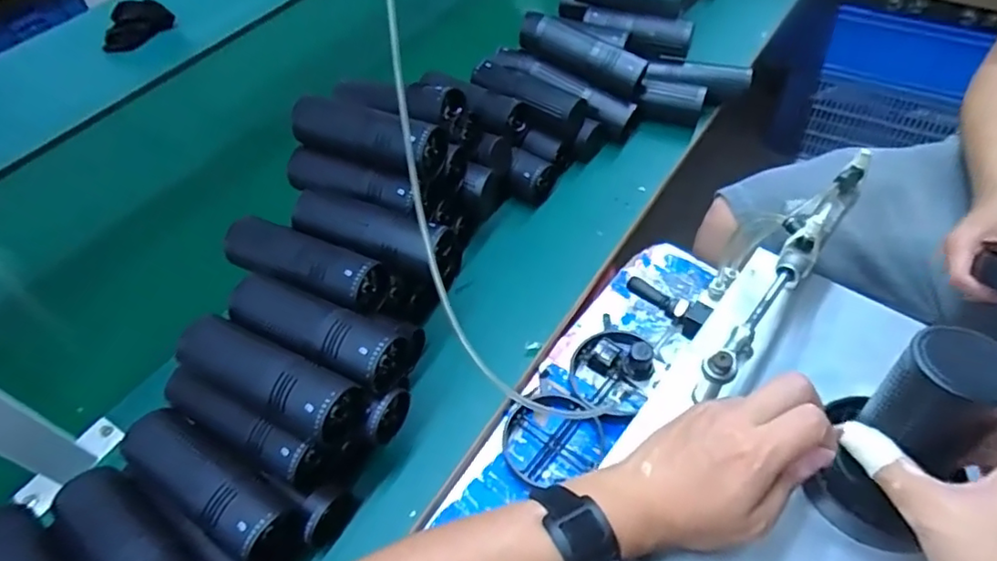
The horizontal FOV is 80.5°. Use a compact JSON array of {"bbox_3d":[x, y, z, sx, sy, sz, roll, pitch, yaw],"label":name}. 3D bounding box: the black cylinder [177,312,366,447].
[{"bbox_3d":[-0.194,0.079,0.490,0.159,0.056,0.050,21,57,19],"label":"black cylinder"}]

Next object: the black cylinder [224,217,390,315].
[{"bbox_3d":[-0.189,-0.011,0.566,0.157,0.049,0.059,17,55,16],"label":"black cylinder"}]

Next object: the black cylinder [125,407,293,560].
[{"bbox_3d":[-0.243,0.169,0.492,0.164,0.046,0.057,25,58,21],"label":"black cylinder"}]

